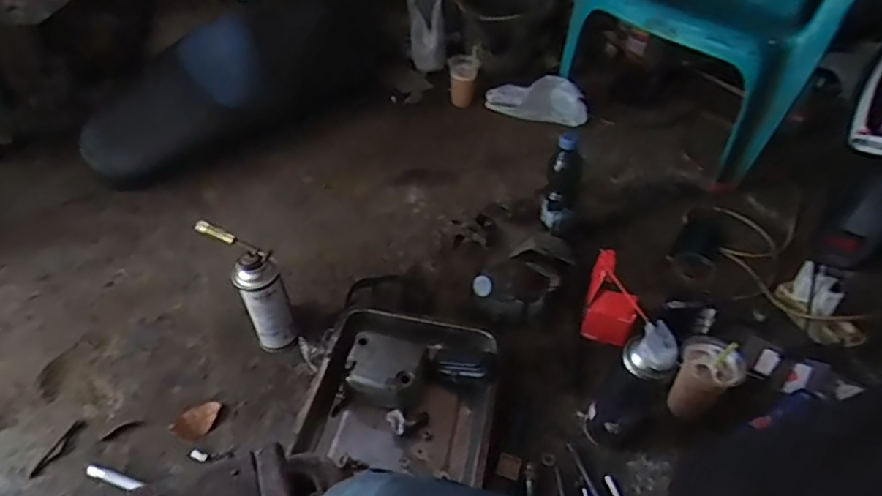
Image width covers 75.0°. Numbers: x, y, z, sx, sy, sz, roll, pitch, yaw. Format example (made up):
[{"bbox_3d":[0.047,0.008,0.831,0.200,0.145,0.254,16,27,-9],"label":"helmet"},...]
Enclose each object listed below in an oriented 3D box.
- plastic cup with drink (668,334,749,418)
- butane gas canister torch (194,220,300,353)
[{"bbox_3d":[0.383,0.189,0.841,0.085,0.105,0.085,-29,53,-36],"label":"plastic cup with drink"},{"bbox_3d":[-0.291,0.073,0.893,0.125,0.242,0.062,29,44,22],"label":"butane gas canister torch"}]

